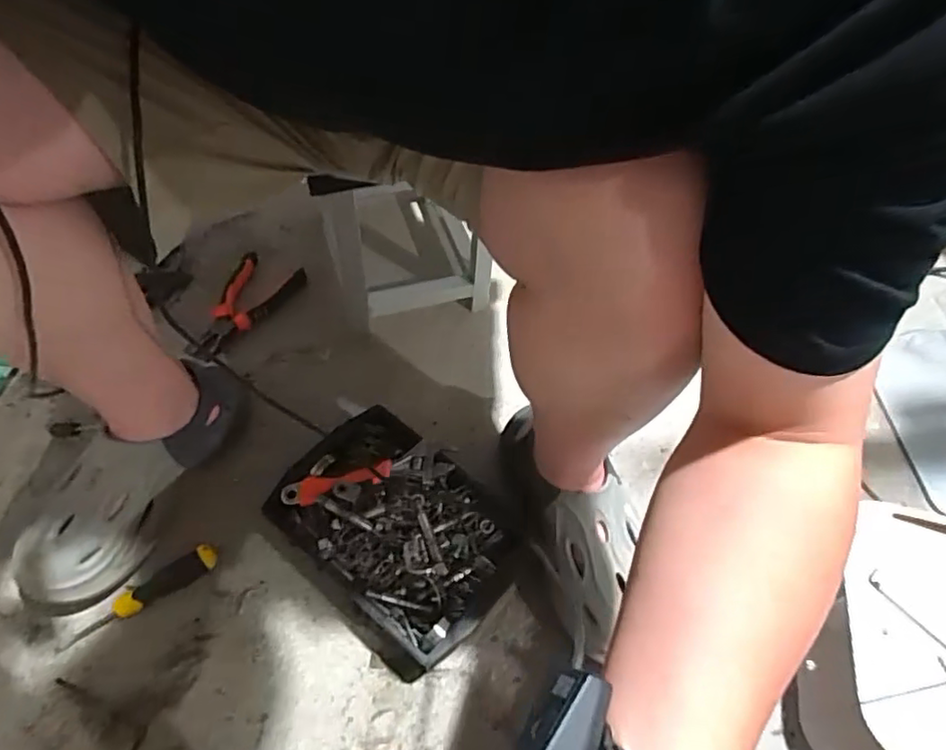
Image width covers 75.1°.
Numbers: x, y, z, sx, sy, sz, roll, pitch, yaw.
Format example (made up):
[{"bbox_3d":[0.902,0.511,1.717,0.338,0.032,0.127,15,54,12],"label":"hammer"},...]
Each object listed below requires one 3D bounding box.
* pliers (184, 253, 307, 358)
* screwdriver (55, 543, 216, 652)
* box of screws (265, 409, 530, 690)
[{"bbox_3d":[-0.321,-0.097,0.875,0.100,0.025,0.207,14,55,6],"label":"pliers"},{"bbox_3d":[-0.352,0.230,0.646,0.163,0.030,0.036,-29,61,-22],"label":"screwdriver"},{"bbox_3d":[-0.078,0.166,0.672,0.253,0.089,0.199,37,60,20],"label":"box of screws"}]

